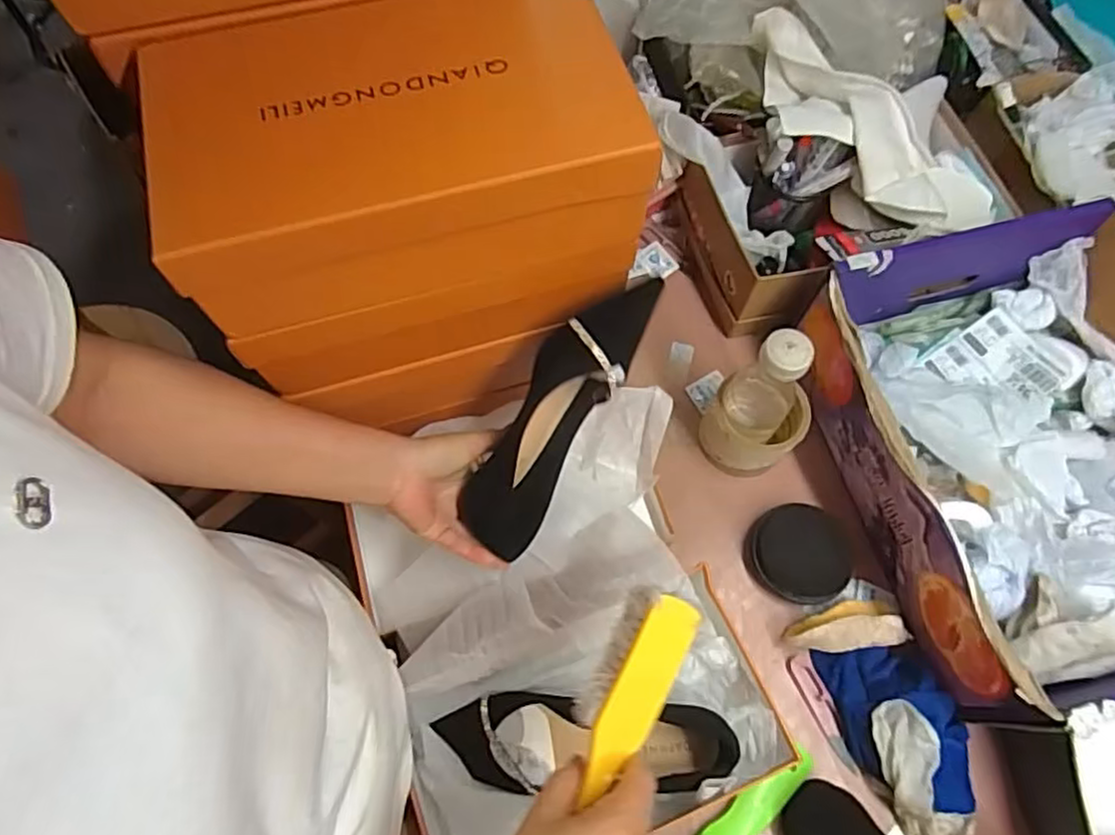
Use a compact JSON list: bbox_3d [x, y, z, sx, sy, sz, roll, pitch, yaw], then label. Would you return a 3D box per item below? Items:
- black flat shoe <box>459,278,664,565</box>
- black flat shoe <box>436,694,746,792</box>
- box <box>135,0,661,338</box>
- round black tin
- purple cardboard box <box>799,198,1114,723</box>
[{"bbox_3d":[-0.002,0.001,0.556,0.072,0.061,0.256,37,116,14],"label":"black flat shoe"},{"bbox_3d":[0.019,0.263,0.539,0.229,0.066,0.068,2,68,1],"label":"black flat shoe"},{"bbox_3d":[-0.103,-0.180,0.437,0.280,0.085,0.172,-16,68,-6],"label":"box"},{"bbox_3d":[0.228,0.130,0.631,0.091,0.028,0.088,0,68,0],"label":"round black tin"},{"bbox_3d":[0.443,0.022,0.609,0.327,0.123,0.390,-13,68,-5],"label":"purple cardboard box"}]

